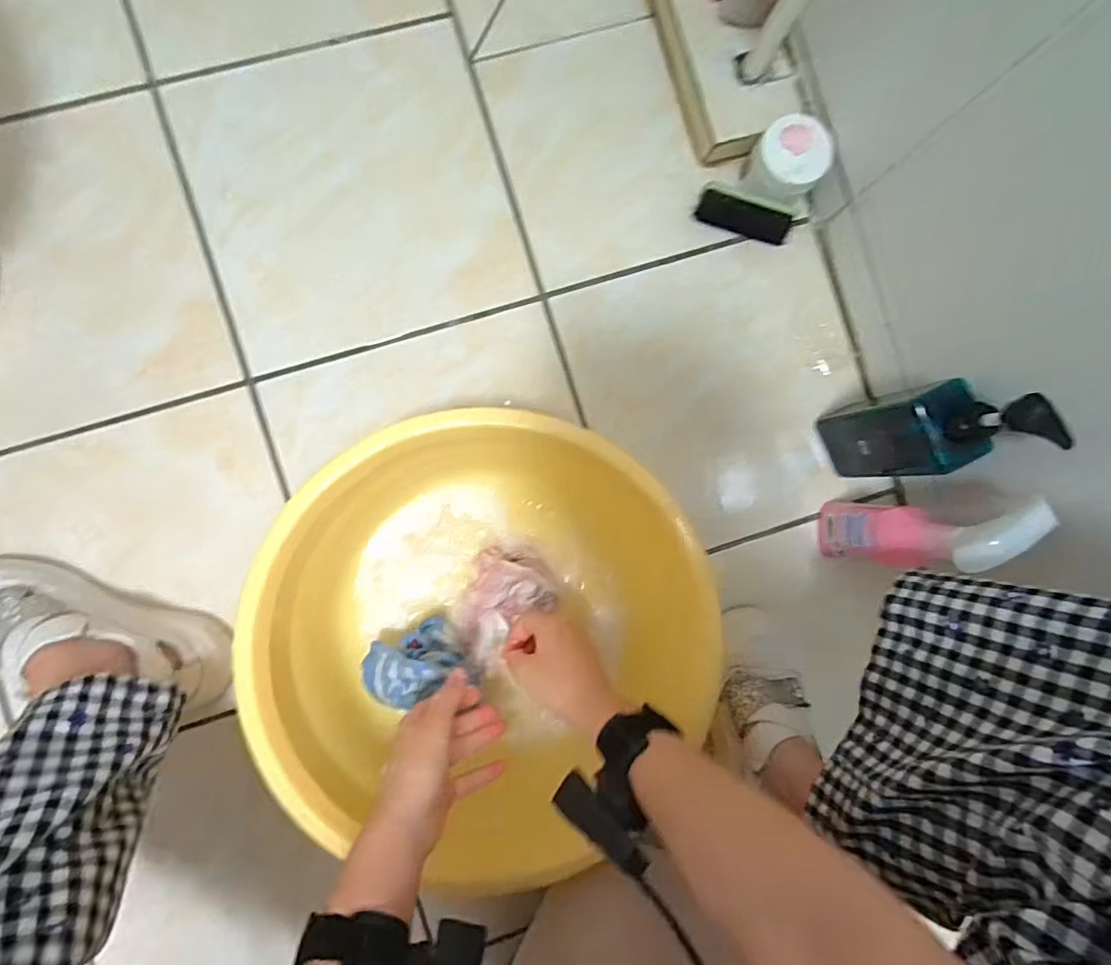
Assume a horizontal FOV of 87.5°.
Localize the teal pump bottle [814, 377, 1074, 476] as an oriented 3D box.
[{"bbox_3d":[0.325,-0.047,0.514,0.065,0.235,0.074,-13,90,-4],"label":"teal pump bottle"}]

